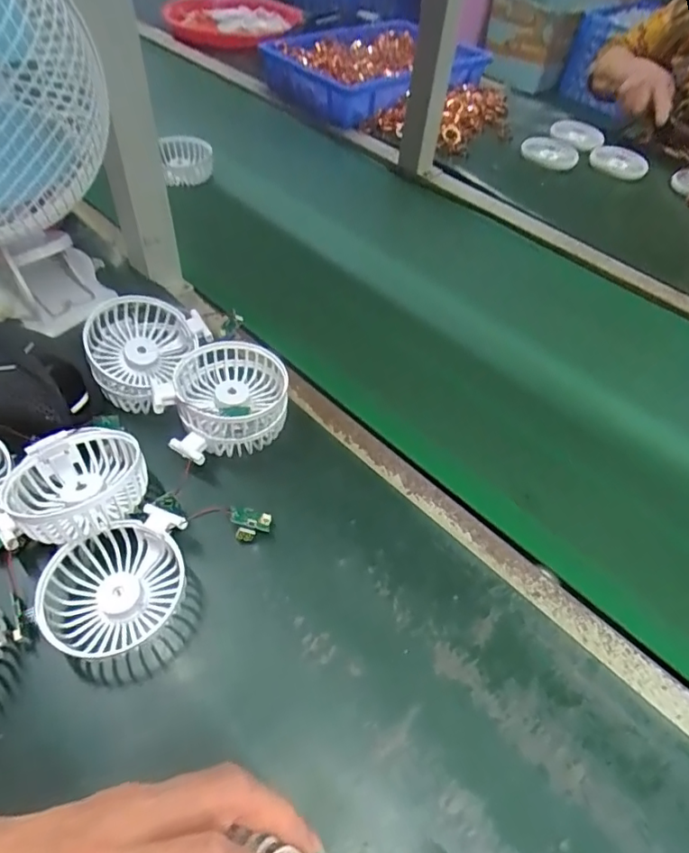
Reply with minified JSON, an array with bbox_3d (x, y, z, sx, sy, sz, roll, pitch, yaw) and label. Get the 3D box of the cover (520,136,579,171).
[{"bbox_3d":[0.325,-0.436,0.842,0.076,0.018,0.077,-24,57,-22],"label":"cover"}]

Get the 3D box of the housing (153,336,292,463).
[{"bbox_3d":[-0.099,-0.019,0.438,0.101,0.057,0.085,-23,57,-21],"label":"housing"}]

